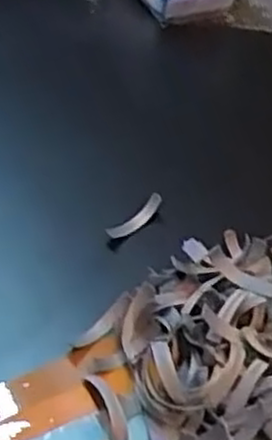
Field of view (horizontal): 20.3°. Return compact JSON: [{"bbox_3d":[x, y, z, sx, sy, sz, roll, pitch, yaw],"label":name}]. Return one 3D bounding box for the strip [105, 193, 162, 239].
[{"bbox_3d":[-0.001,0.000,0.540,0.048,0.022,0.007,-29,55,-30],"label":"strip"}]

